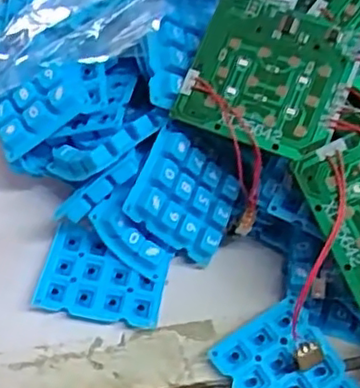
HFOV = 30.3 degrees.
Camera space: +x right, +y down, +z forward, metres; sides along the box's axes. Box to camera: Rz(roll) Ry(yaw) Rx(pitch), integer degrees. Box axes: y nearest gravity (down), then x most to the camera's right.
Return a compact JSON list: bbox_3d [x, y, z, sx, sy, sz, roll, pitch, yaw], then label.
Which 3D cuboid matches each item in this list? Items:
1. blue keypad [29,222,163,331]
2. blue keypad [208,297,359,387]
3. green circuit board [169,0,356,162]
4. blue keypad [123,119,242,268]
[{"bbox_3d":[-0.038,0.041,0.329,0.060,0.009,0.046,13,53,4],"label":"blue keypad"},{"bbox_3d":[0.049,0.085,0.306,0.049,0.007,0.060,-31,78,-16],"label":"blue keypad"},{"bbox_3d":[0.041,-0.057,0.309,0.072,0.008,0.070,22,79,16],"label":"green circuit board"},{"bbox_3d":[0.004,0.001,0.327,0.057,0.013,0.048,38,70,-28],"label":"blue keypad"}]

